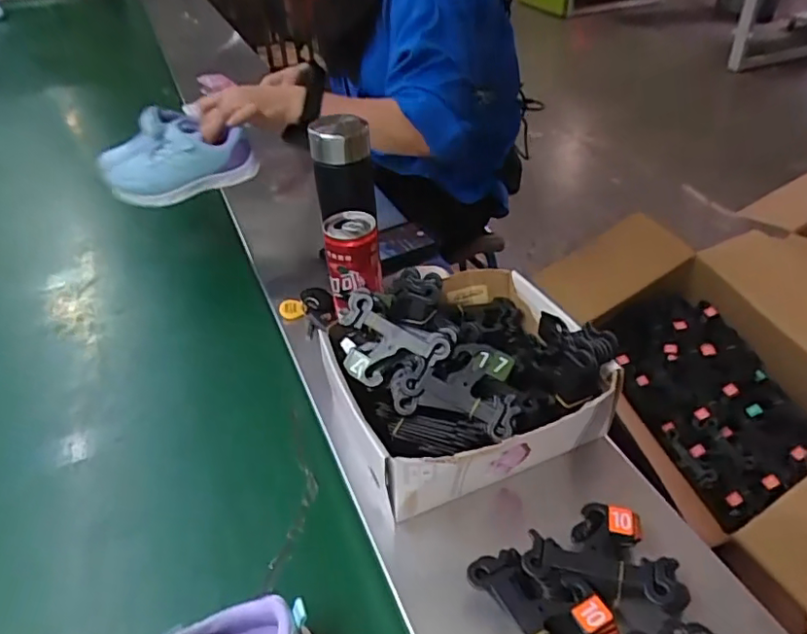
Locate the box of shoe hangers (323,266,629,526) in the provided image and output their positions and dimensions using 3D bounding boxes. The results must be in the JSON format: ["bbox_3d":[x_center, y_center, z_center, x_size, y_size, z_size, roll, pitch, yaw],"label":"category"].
[{"bbox_3d":[0.052,0.051,0.537,0.214,0.109,0.209,-15,41,-17],"label":"box of shoe hangers"}]

